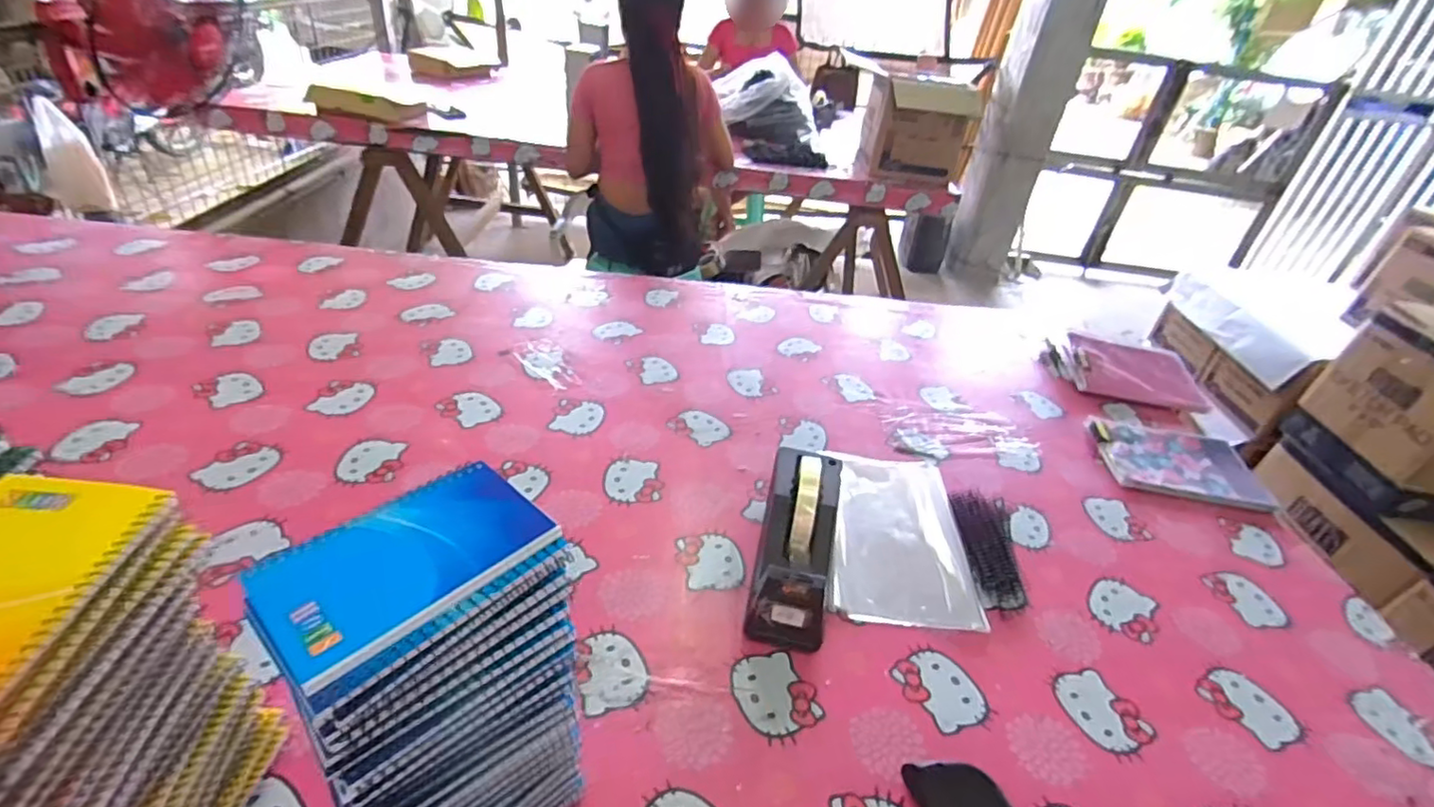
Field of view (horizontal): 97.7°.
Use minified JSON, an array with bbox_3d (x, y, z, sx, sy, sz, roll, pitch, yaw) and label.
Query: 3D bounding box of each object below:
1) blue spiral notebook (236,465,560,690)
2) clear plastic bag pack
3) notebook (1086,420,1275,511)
[{"bbox_3d":[-0.160,0.077,0.326,0.083,0.006,0.128,33,43,30],"label":"blue spiral notebook"},{"bbox_3d":[0.215,0.153,0.761,0.167,0.016,0.257,8,37,0],"label":"clear plastic bag pack"},{"bbox_3d":[0.686,0.089,0.939,0.220,0.021,0.159,8,37,0],"label":"notebook"}]

